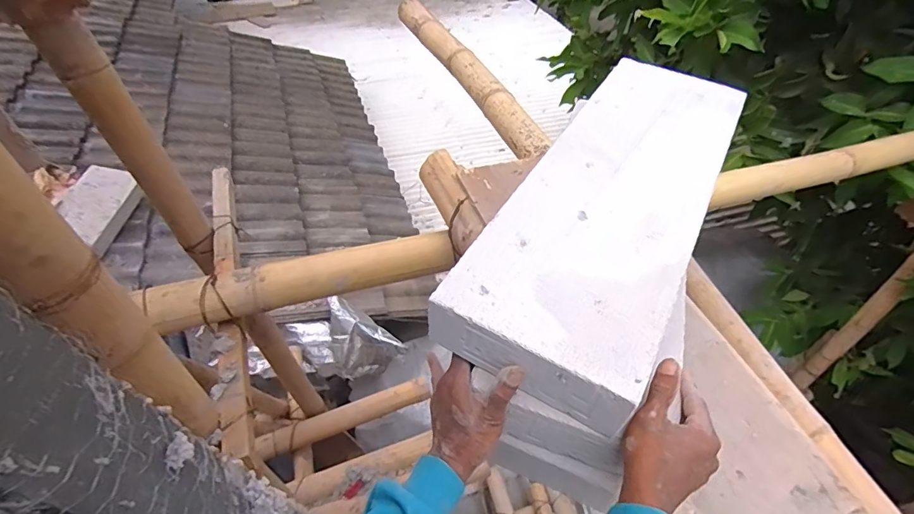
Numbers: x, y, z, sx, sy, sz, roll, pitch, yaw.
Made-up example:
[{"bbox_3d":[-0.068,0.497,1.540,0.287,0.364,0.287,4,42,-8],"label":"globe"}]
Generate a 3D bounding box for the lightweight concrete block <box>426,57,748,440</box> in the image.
[{"bbox_3d":[0.202,-0.082,0.575,0.193,0.068,0.569,22,52,23],"label":"lightweight concrete block"}]

